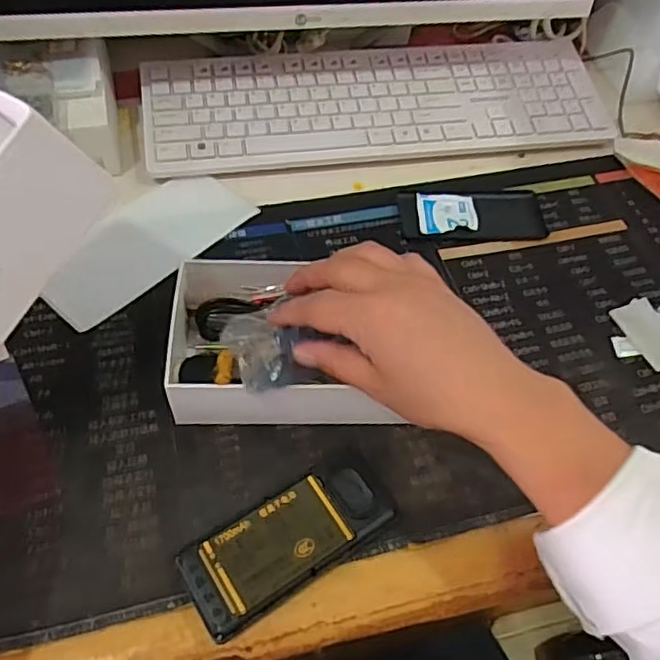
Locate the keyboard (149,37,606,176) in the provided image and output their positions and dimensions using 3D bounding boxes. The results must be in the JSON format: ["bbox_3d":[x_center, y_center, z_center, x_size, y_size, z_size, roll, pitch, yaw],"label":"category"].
[{"bbox_3d":[0.047,-0.212,0.579,0.424,0.019,0.131,-6,58,-9],"label":"keyboard"}]

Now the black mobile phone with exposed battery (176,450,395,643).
[{"bbox_3d":[-0.022,0.120,0.361,0.124,0.022,0.051,-29,64,-21],"label":"black mobile phone with exposed battery"}]

